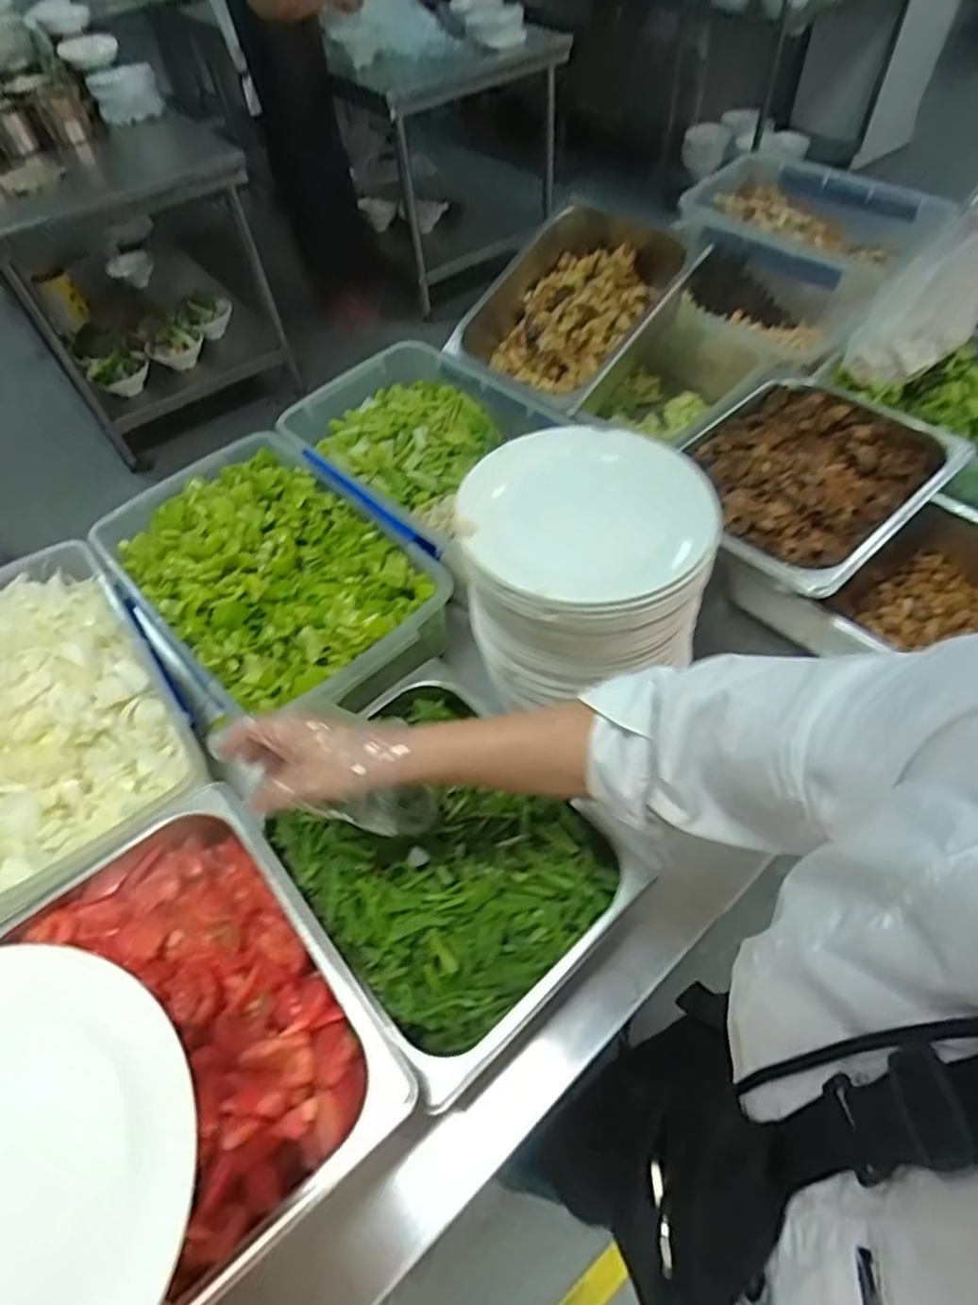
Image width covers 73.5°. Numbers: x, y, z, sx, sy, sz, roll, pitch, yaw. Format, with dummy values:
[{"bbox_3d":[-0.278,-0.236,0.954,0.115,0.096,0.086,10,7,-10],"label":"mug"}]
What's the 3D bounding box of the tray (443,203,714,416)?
[{"bbox_3d":[0.108,-0.431,0.837,0.260,0.074,0.227,39,99,28],"label":"tray"}]

